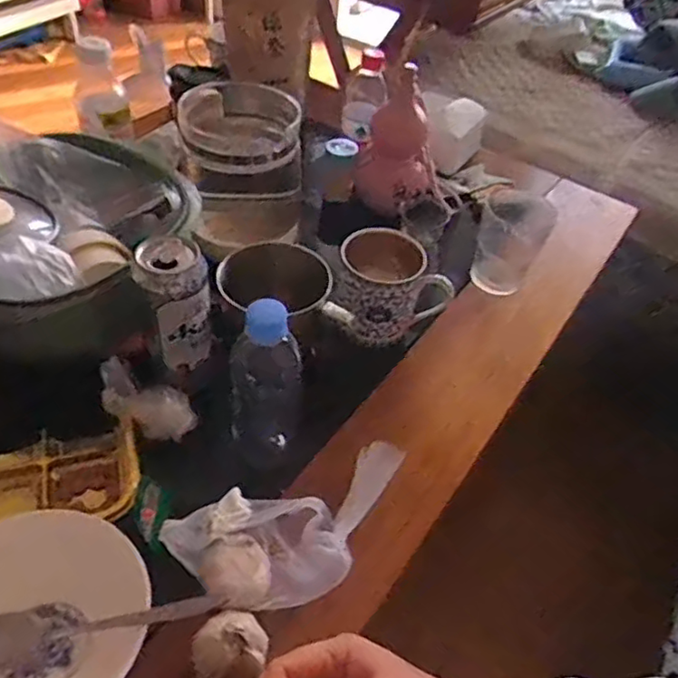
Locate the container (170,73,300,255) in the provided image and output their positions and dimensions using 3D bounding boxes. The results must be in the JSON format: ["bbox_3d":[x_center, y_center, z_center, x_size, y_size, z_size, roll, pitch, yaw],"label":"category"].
[{"bbox_3d":[-0.119,-0.208,0.798,0.138,0.157,0.156,-9,47,-16],"label":"container"}]

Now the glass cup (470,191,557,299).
[{"bbox_3d":[0.218,-0.125,0.810,0.067,0.120,0.067,4,45,-4],"label":"glass cup"}]

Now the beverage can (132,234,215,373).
[{"bbox_3d":[-0.149,-0.026,0.591,0.060,0.132,0.050,-6,47,-12],"label":"beverage can"}]

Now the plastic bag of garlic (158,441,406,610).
[{"bbox_3d":[-0.028,0.159,0.534,0.206,0.047,0.098,-17,50,-22],"label":"plastic bag of garlic"}]

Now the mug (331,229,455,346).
[{"bbox_3d":[0.056,-0.056,0.710,0.125,0.092,0.096,-6,47,-13],"label":"mug"}]

